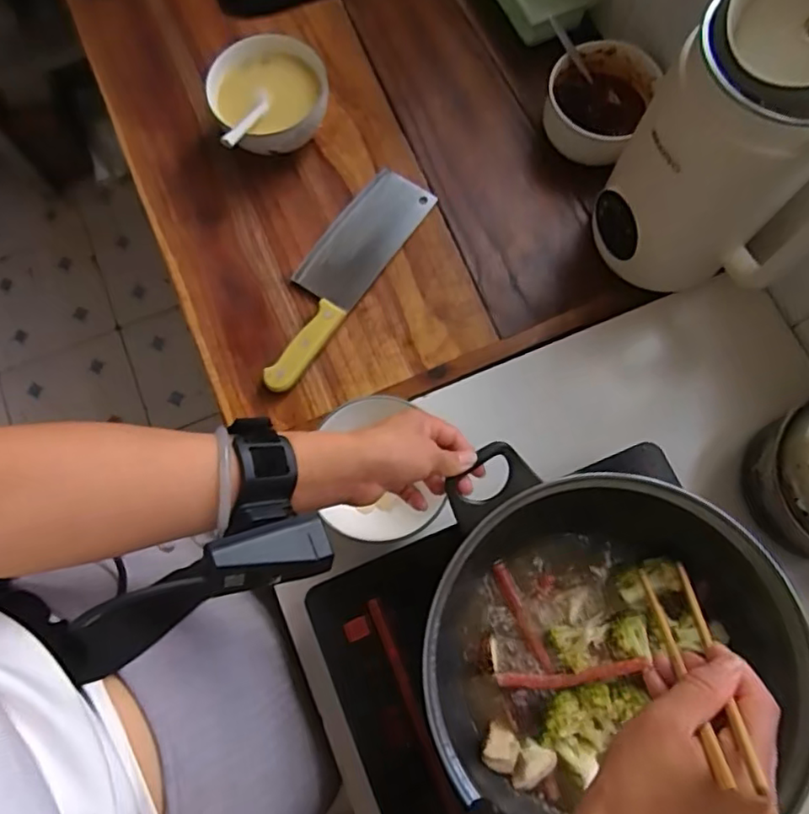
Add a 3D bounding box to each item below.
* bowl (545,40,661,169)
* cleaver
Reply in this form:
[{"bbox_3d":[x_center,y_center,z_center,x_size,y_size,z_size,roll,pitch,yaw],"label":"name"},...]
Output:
[{"bbox_3d":[0.216,-0.343,0.681,0.106,0.080,0.116,0,75,1],"label":"bowl"},{"bbox_3d":[-0.076,-0.149,0.663,0.080,0.014,0.286,34,78,9],"label":"cleaver"}]

